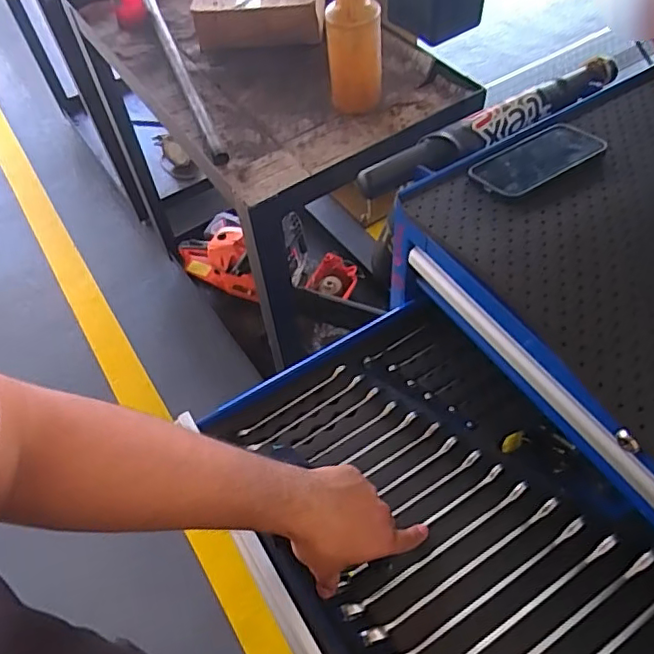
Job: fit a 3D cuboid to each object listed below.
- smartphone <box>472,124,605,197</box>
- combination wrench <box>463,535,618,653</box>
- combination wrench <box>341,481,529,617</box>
[{"bbox_3d":[0.235,-0.188,0.638,0.151,0.012,0.075,-28,58,-15],"label":"smartphone"},{"bbox_3d":[0.172,0.268,0.525,0.250,0.012,0.014,-28,58,-15],"label":"combination wrench"},{"bbox_3d":[0.112,0.220,0.568,0.223,0.011,0.013,-28,58,-15],"label":"combination wrench"}]

